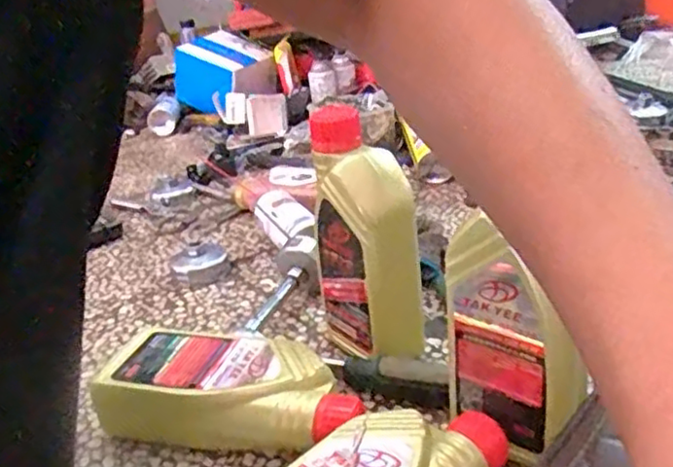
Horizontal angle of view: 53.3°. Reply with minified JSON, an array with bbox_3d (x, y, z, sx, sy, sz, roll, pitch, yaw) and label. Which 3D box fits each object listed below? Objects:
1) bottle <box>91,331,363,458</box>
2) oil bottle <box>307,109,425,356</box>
[{"bbox_3d":[-0.094,0.140,0.596,0.252,0.067,0.092,2,26,20],"label":"bottle"},{"bbox_3d":[0.025,0.011,0.642,0.062,0.229,0.086,-23,29,-32],"label":"oil bottle"}]

